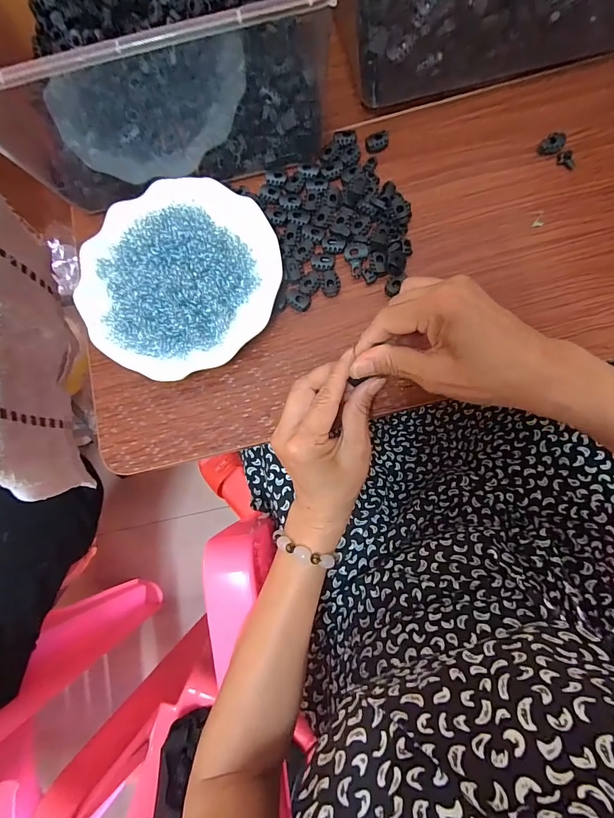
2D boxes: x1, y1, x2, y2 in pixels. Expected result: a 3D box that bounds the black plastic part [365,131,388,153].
[{"bbox_3d":[0.068,-0.260,0.371,0.023,0.004,0.021,-7,79,-1],"label":"black plastic part"}]

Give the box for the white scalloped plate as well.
[{"bbox_3d":[-0.116,-0.122,0.344,0.176,0.032,0.175,0,79,1],"label":"white scalloped plate"}]

